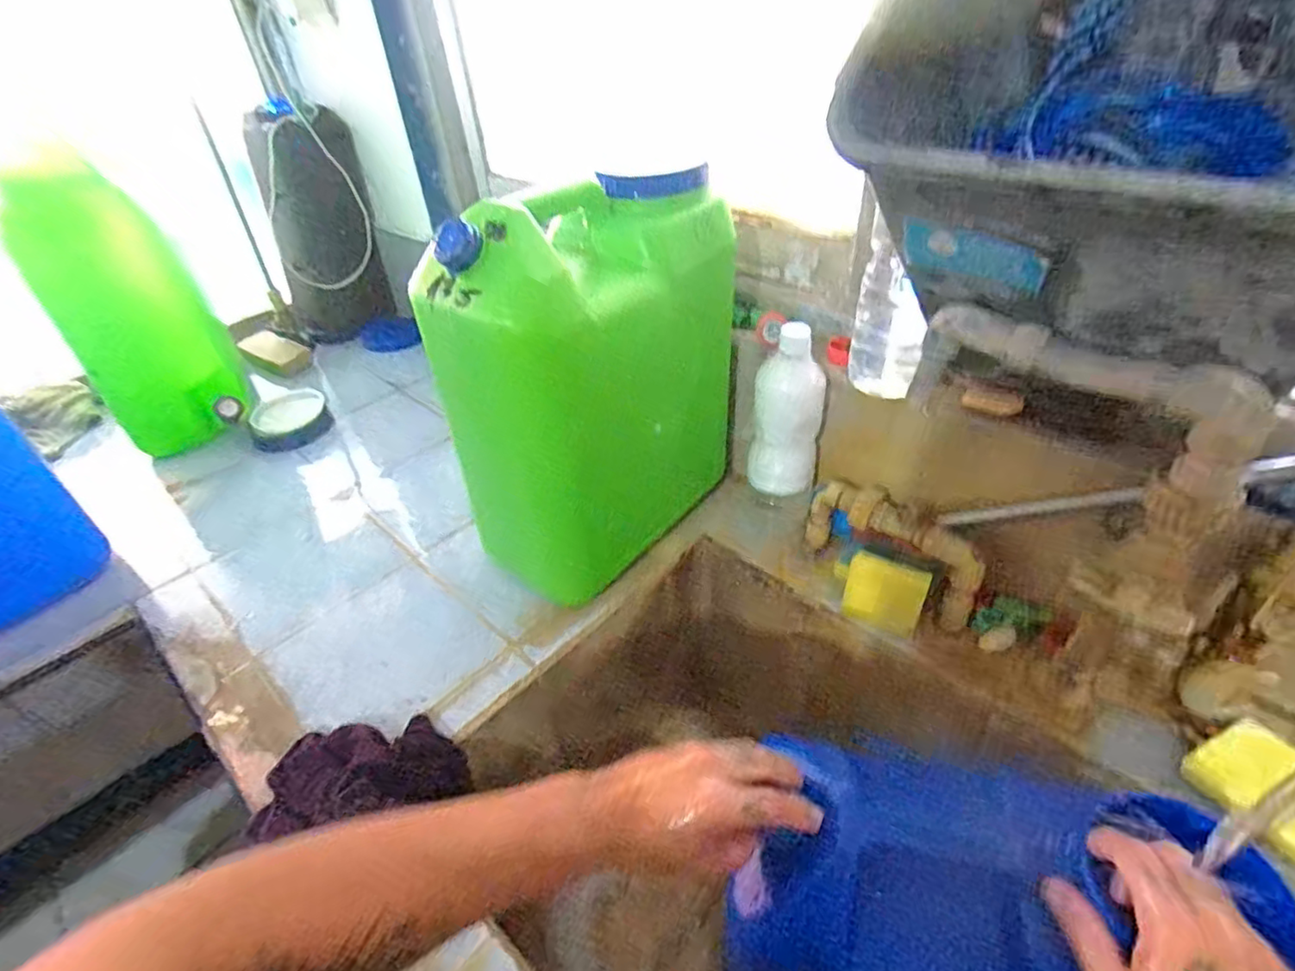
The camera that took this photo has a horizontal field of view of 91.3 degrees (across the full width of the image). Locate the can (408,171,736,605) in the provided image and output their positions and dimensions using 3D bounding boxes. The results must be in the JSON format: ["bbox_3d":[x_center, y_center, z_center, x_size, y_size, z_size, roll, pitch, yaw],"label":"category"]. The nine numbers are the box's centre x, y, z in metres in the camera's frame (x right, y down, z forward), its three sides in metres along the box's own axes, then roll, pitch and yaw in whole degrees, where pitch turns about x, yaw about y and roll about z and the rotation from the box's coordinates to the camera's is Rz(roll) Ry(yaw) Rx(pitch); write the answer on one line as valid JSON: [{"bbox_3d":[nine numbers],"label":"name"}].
[{"bbox_3d":[-0.046,-0.098,0.672,0.141,0.394,0.306,25,48,30],"label":"can"}]

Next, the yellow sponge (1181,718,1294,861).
[{"bbox_3d":[0.496,0.240,0.492,0.068,0.038,0.108,-25,44,-23],"label":"yellow sponge"}]

